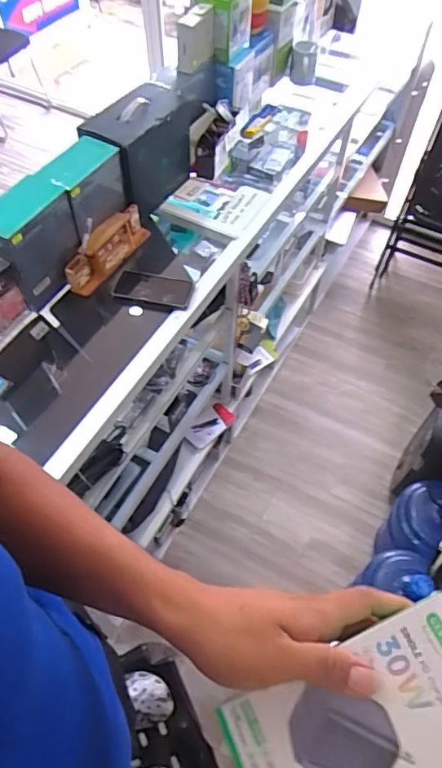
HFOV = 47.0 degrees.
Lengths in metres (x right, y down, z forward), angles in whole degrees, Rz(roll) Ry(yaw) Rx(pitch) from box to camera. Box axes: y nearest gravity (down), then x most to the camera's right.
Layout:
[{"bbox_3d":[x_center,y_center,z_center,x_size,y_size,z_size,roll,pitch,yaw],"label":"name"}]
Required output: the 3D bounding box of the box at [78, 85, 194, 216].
[{"bbox_3d":[-0.177,-0.520,1.142,0.134,0.199,0.250,22,59,14],"label":"box"}]

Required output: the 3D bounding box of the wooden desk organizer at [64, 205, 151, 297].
[{"bbox_3d":[-0.235,-0.288,1.069,0.039,0.093,0.232,26,60,16],"label":"wooden desk organizer"}]

